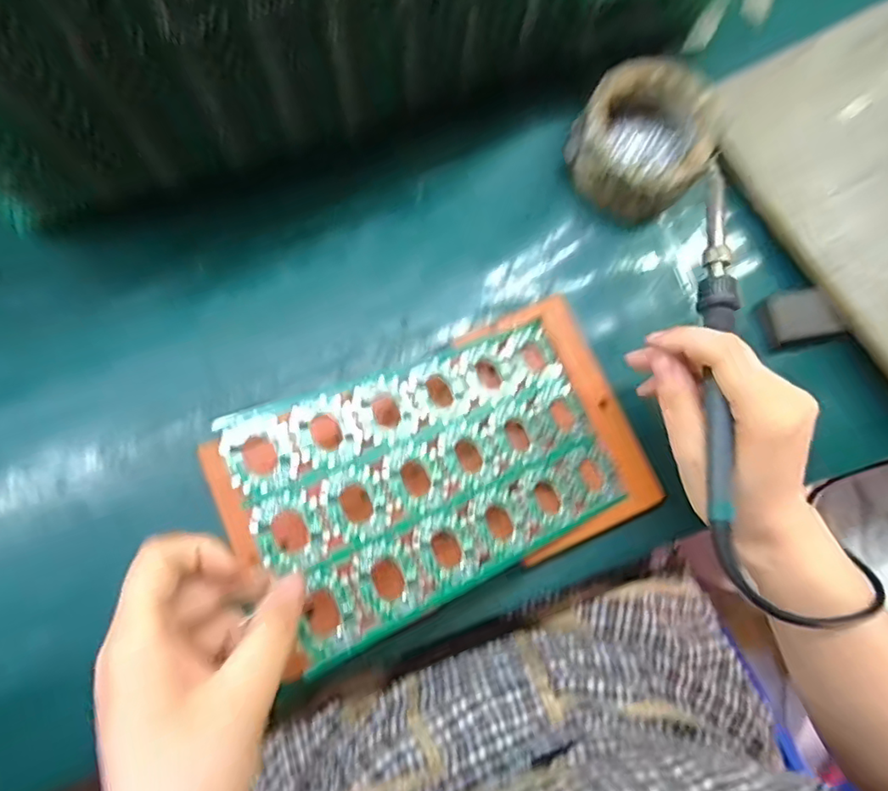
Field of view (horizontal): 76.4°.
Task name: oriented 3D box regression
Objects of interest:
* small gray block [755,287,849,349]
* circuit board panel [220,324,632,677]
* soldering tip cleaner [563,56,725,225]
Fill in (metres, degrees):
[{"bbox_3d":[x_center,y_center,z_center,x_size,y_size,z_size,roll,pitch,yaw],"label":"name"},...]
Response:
[{"bbox_3d":[0.230,-0.050,0.364,0.042,0.014,0.032,-12,81,-6],"label":"small gray block"},{"bbox_3d":[0.000,0.038,0.302,0.197,0.005,0.119,-20,79,-27],"label":"circuit board panel"},{"bbox_3d":[0.129,-0.165,0.370,0.083,0.045,0.095,39,81,5],"label":"soldering tip cleaner"}]

